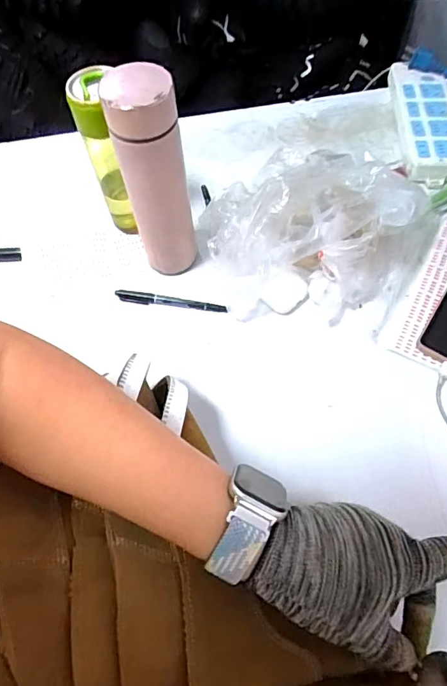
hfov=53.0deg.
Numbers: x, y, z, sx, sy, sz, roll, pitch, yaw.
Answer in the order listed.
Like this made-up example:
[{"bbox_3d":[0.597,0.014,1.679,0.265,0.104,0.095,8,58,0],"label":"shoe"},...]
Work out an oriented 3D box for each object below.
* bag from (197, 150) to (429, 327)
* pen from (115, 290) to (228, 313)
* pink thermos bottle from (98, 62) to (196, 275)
[{"bbox_3d":[0.095,-0.133,0.522,0.239,0.119,0.219,23,66,14],"label":"bag"},{"bbox_3d":[-0.063,-0.049,0.546,0.135,0.013,0.013,8,63,7],"label":"pen"},{"bbox_3d":[-0.068,-0.163,0.456,0.061,0.201,0.070,-12,62,-4],"label":"pink thermos bottle"}]

